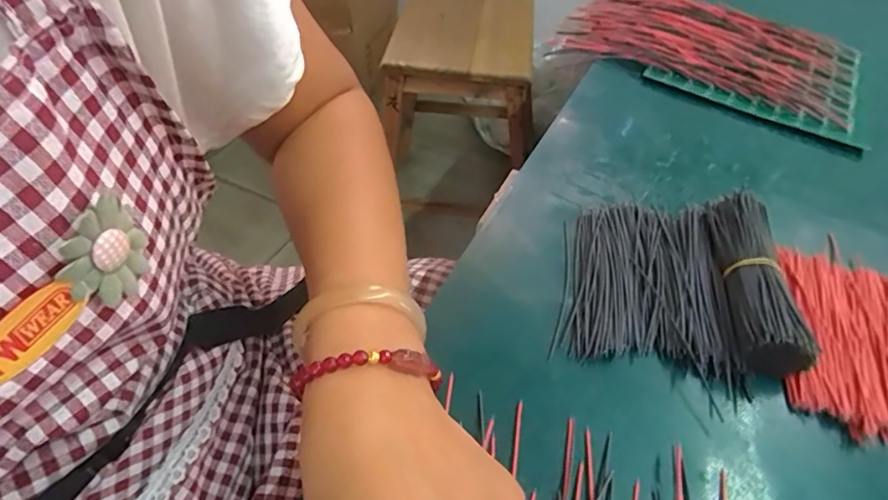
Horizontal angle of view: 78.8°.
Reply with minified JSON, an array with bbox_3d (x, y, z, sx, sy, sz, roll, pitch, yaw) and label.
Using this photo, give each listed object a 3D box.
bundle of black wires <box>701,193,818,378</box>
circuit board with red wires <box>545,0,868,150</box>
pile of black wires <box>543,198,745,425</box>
[{"bbox_3d":[0.187,0.016,0.329,0.038,0.031,0.116,4,46,2],"label":"bundle of black wires"},{"bbox_3d":[0.269,-0.213,0.564,0.293,0.019,0.186,24,50,20],"label":"circuit board with red wires"},{"bbox_3d":[0.127,0.019,0.341,0.102,0.016,0.129,12,48,6],"label":"pile of black wires"}]

